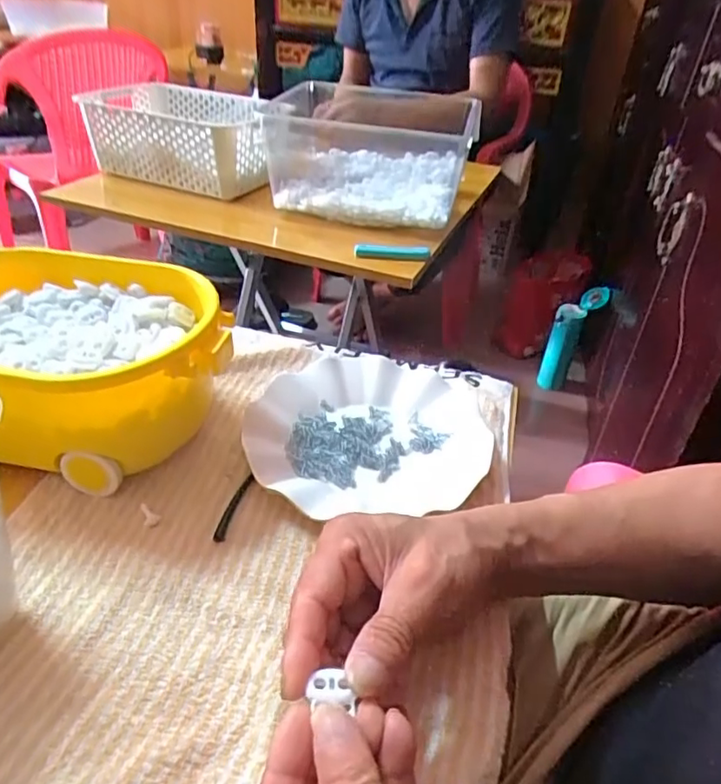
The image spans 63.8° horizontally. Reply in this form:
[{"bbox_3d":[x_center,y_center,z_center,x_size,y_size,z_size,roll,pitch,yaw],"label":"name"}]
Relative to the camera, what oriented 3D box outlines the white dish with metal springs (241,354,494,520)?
[{"bbox_3d":[0.004,0.025,0.461,0.181,0.027,0.159,-4,37,-11],"label":"white dish with metal springs"}]

